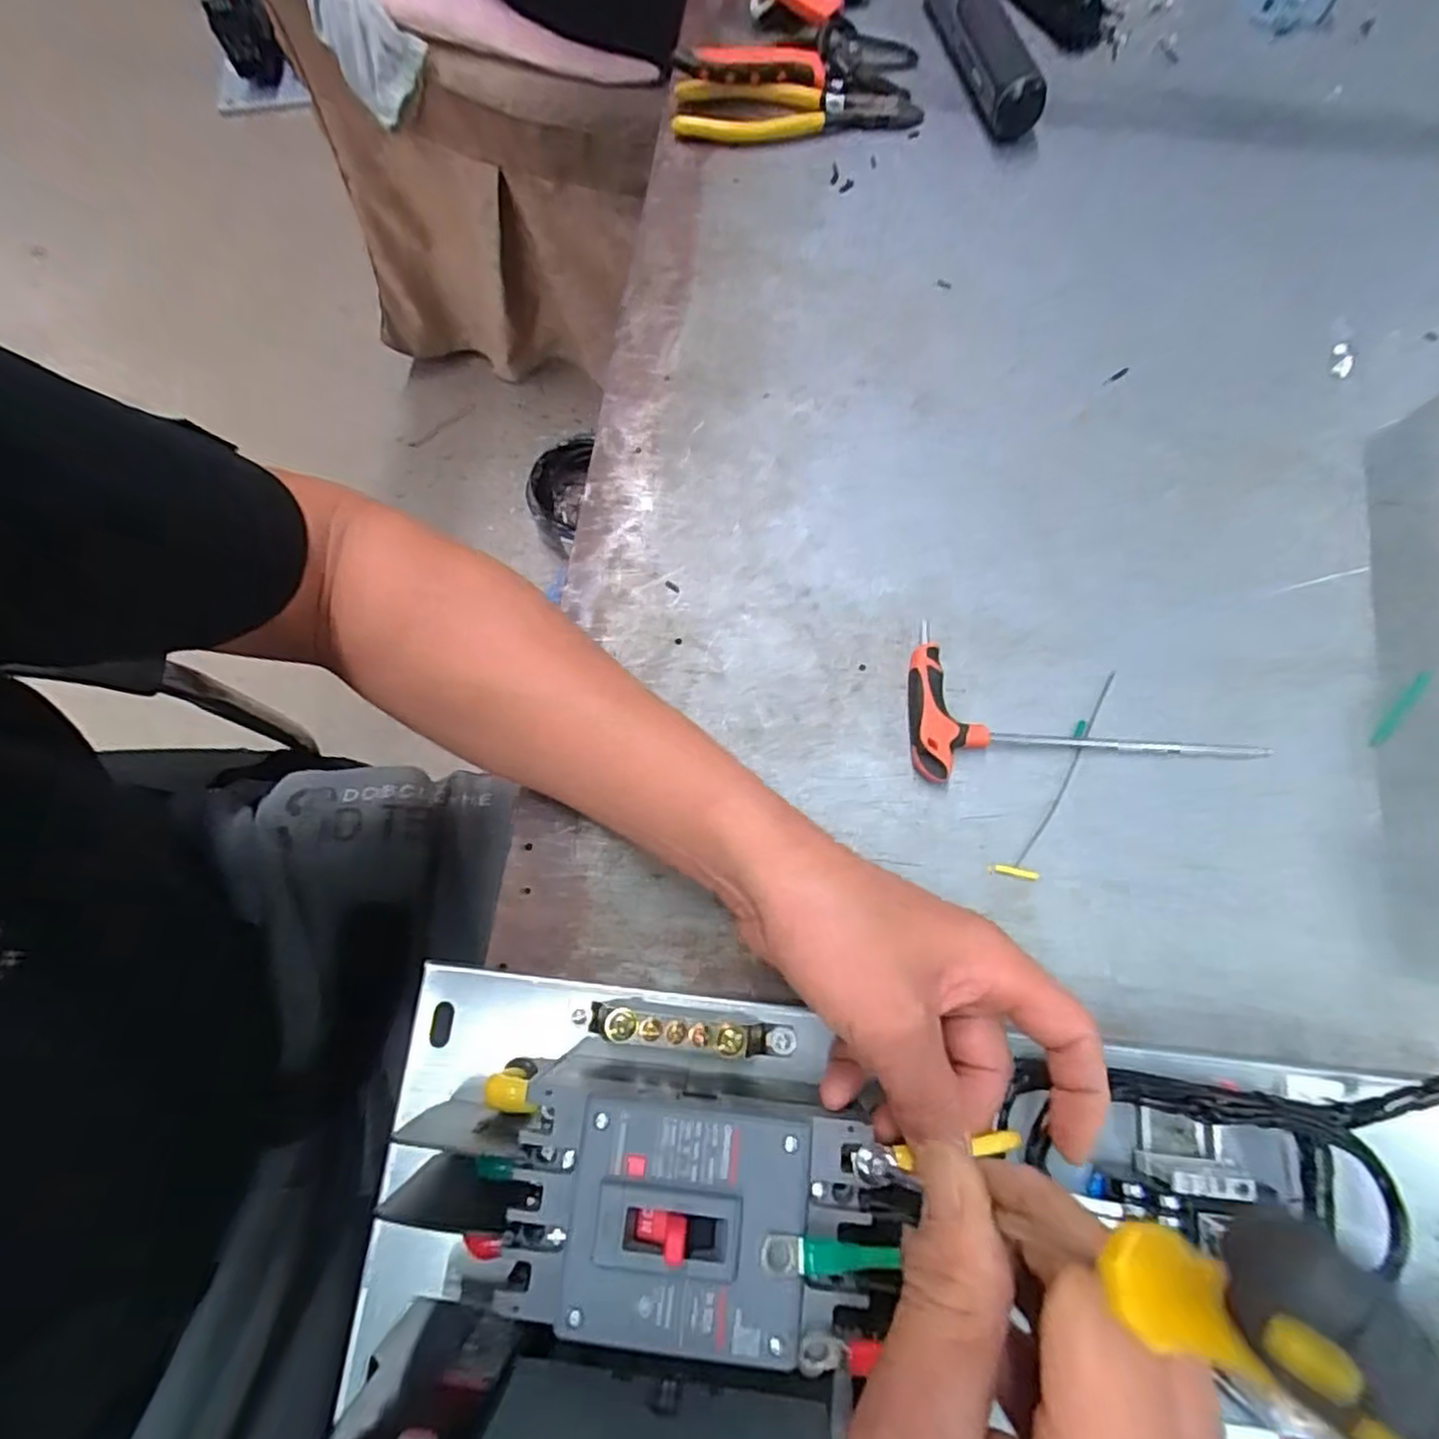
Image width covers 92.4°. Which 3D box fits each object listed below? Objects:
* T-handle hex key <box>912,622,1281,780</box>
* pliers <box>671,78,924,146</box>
[{"bbox_3d":[0.188,-0.014,0.363,0.182,0.018,0.083,-3,74,0],"label":"T-handle hex key"},{"bbox_3d":[0.053,-0.414,0.465,0.168,0.021,0.039,2,74,2],"label":"pliers"}]

